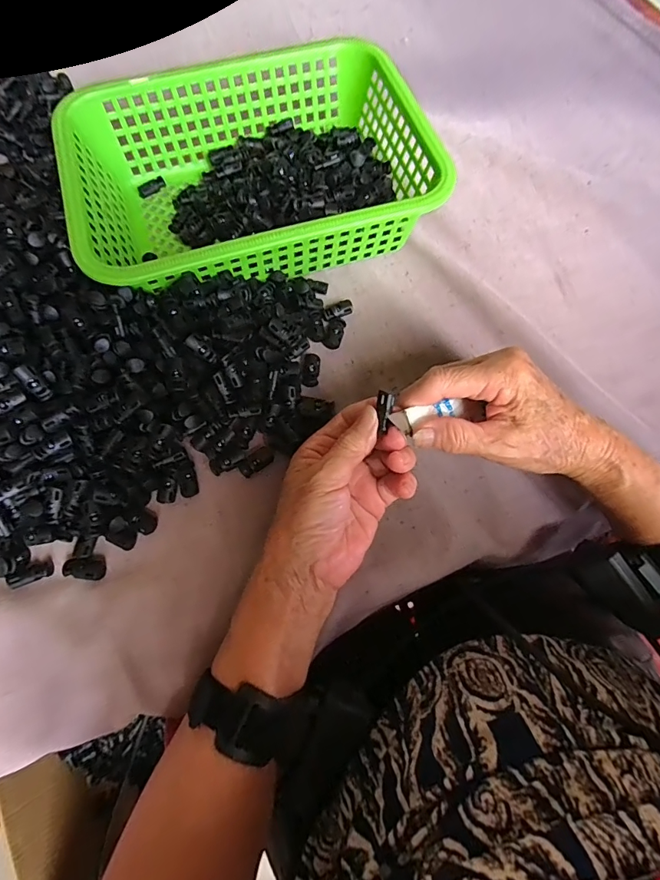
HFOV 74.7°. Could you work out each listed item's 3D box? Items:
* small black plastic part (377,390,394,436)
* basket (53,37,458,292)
[{"bbox_3d":[0.035,-0.019,0.274,0.010,0.004,0.025,-2,87,-4],"label":"small black plastic part"},{"bbox_3d":[-0.070,-0.232,0.385,0.283,0.085,0.197,-16,71,-9],"label":"basket"}]

